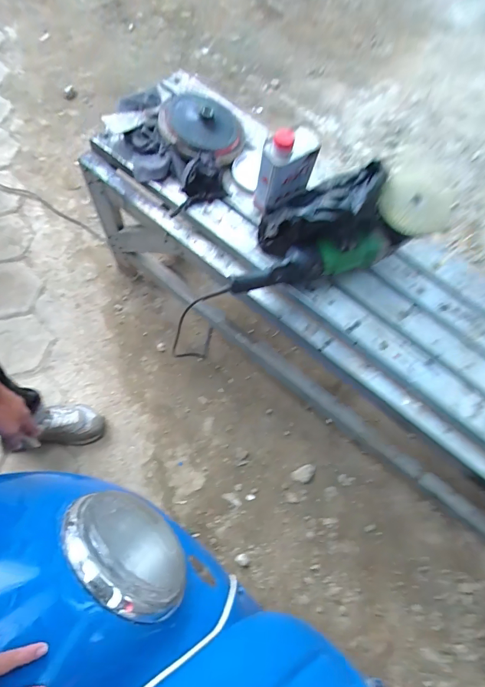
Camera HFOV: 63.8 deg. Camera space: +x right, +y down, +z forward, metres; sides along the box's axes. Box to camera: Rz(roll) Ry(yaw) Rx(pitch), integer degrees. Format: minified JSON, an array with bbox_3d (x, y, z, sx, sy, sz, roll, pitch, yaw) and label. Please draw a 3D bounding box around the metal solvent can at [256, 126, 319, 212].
[{"bbox_3d":[0.084,-0.348,0.805,0.094,0.177,0.072,-26,78,-13],"label":"metal solvent can"}]

